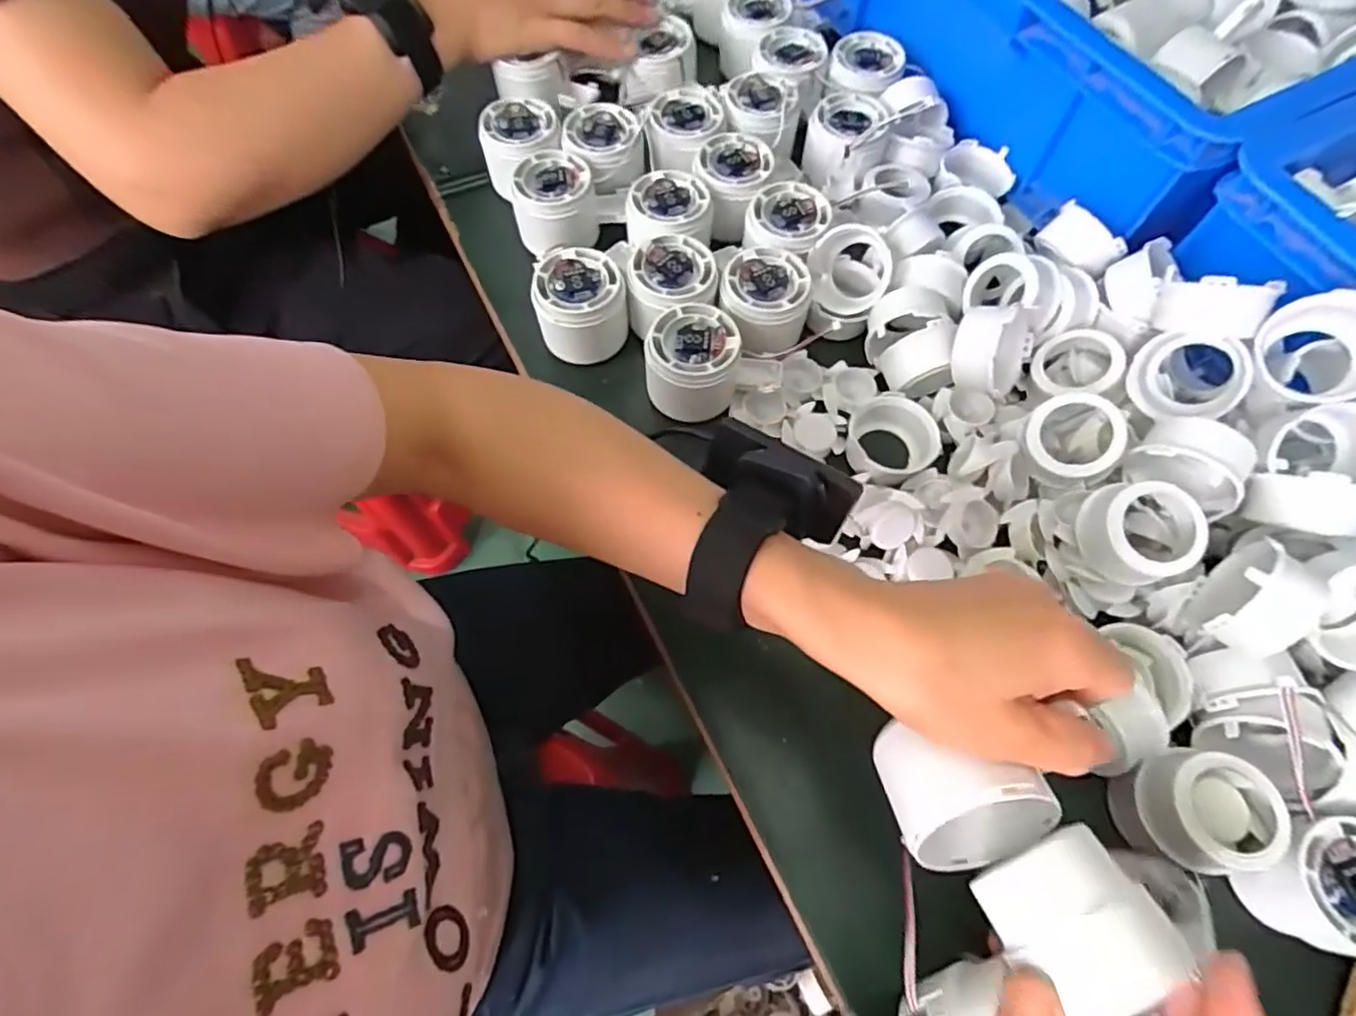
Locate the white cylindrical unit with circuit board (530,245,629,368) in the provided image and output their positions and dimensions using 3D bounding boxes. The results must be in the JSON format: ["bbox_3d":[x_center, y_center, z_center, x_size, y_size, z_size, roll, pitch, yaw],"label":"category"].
[{"bbox_3d":[-0.062,-0.130,0.424,0.056,0.049,0.059,0,67,1],"label":"white cylindrical unit with circuit board"}]

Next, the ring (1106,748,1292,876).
[{"bbox_3d":[0.242,0.142,0.304,0.048,0.043,0.049,0,67,1],"label":"ring"}]

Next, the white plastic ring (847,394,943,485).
[{"bbox_3d":[0.132,-0.040,0.404,0.052,0.023,0.054,0,67,1],"label":"white plastic ring"}]

